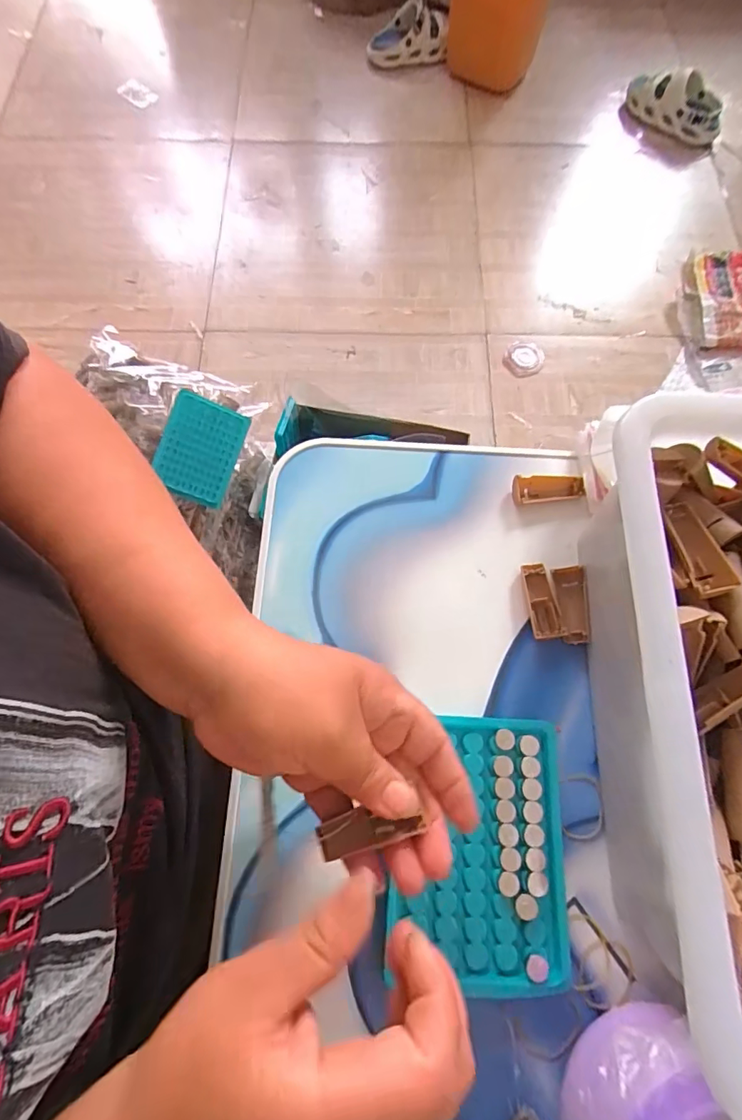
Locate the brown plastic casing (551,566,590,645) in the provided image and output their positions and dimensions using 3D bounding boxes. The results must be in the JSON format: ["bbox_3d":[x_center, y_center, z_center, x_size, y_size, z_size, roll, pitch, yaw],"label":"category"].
[{"bbox_3d":[0.131,0.029,0.317,0.018,0.011,0.049,0,72,-1],"label":"brown plastic casing"}]

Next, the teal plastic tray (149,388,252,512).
[{"bbox_3d":[-0.224,-0.144,0.641,0.096,0.025,0.128,20,99,-14],"label":"teal plastic tray"}]

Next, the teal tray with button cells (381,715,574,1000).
[{"bbox_3d":[0.062,0.156,0.268,0.091,0.008,0.131,6,72,2],"label":"teal tray with button cells"}]

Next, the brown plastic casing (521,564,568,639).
[{"bbox_3d":[0.111,0.026,0.316,0.018,0.010,0.049,-8,72,-3],"label":"brown plastic casing"}]

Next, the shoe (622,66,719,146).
[{"bbox_3d":[0.790,-1.173,1.275,0.248,0.140,0.097,22,73,7],"label":"shoe"}]

